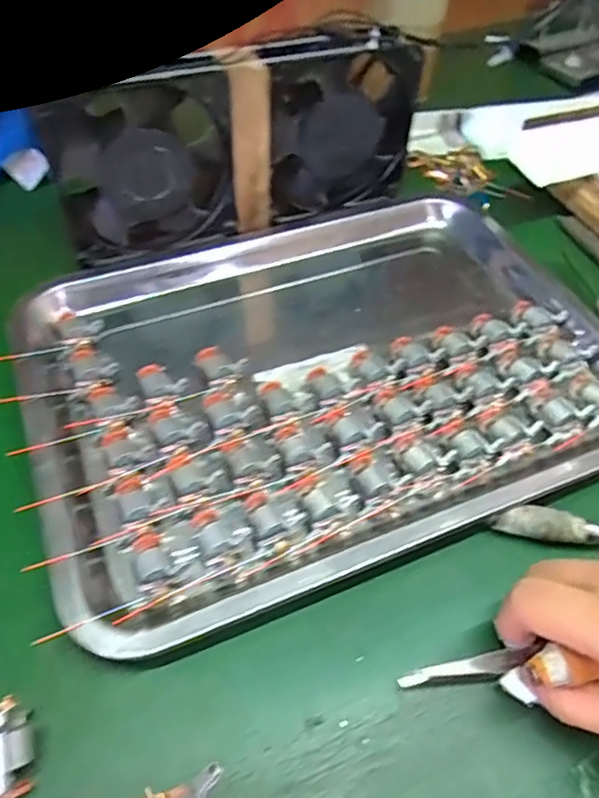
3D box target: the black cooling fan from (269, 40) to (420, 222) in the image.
[{"bbox_3d":[0.031,-0.200,0.443,0.119,0.109,0.033,-23,58,-21],"label":"black cooling fan"}]

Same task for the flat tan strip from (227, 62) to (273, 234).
[{"bbox_3d":[-0.033,-0.172,0.415,0.027,0.120,0.004,-12,51,-12],"label":"flat tan strip"}]

